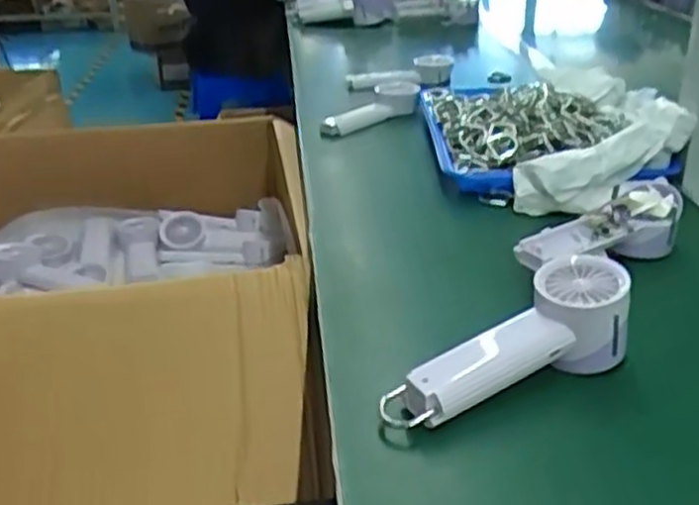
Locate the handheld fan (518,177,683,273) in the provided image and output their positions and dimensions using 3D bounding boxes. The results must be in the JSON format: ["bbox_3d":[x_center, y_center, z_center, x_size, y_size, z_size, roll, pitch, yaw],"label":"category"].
[{"bbox_3d":[0.218,-0.014,0.673,0.171,0.048,0.065,-22,34,-34],"label":"handheld fan"}]

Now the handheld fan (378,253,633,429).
[{"bbox_3d":[0.106,0.069,0.529,0.192,0.061,0.060,-25,33,-15],"label":"handheld fan"}]

